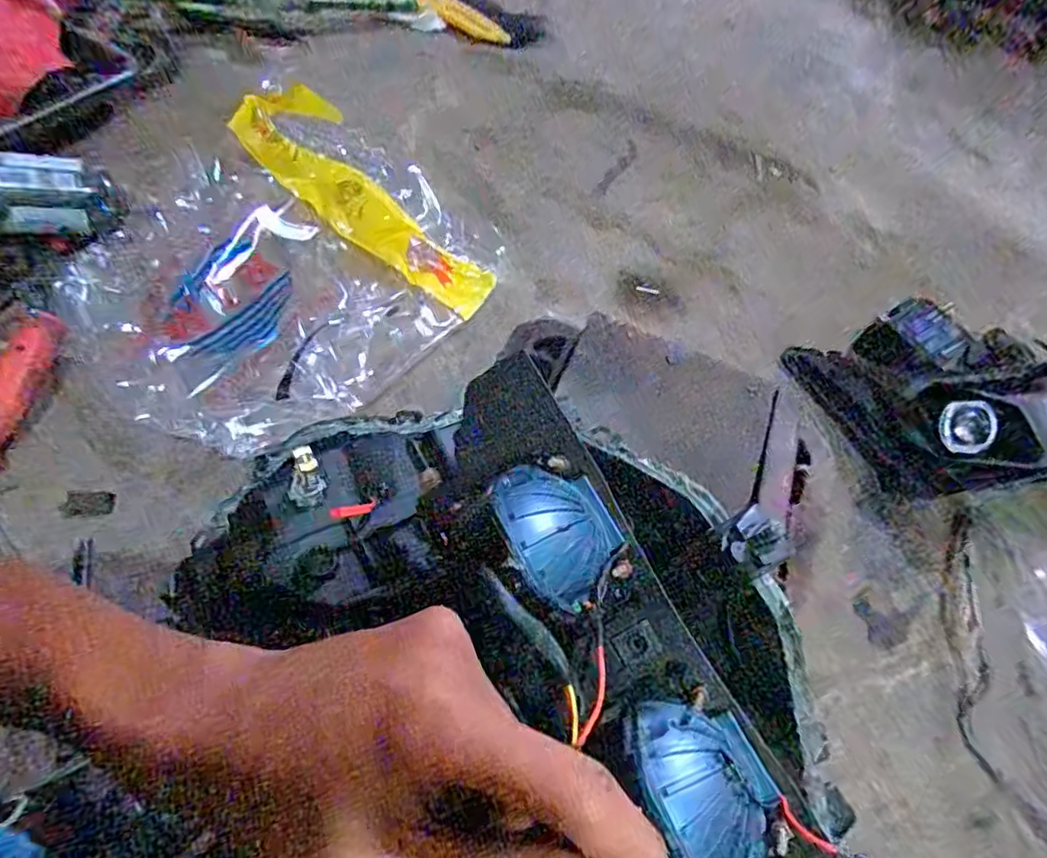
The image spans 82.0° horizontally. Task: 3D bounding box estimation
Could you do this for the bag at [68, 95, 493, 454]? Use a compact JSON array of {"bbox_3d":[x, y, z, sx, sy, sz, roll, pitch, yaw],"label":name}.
[{"bbox_3d":[-0.294,-0.218,0.769,0.399,0.117,0.510,38,64,14],"label":"bag"}]

